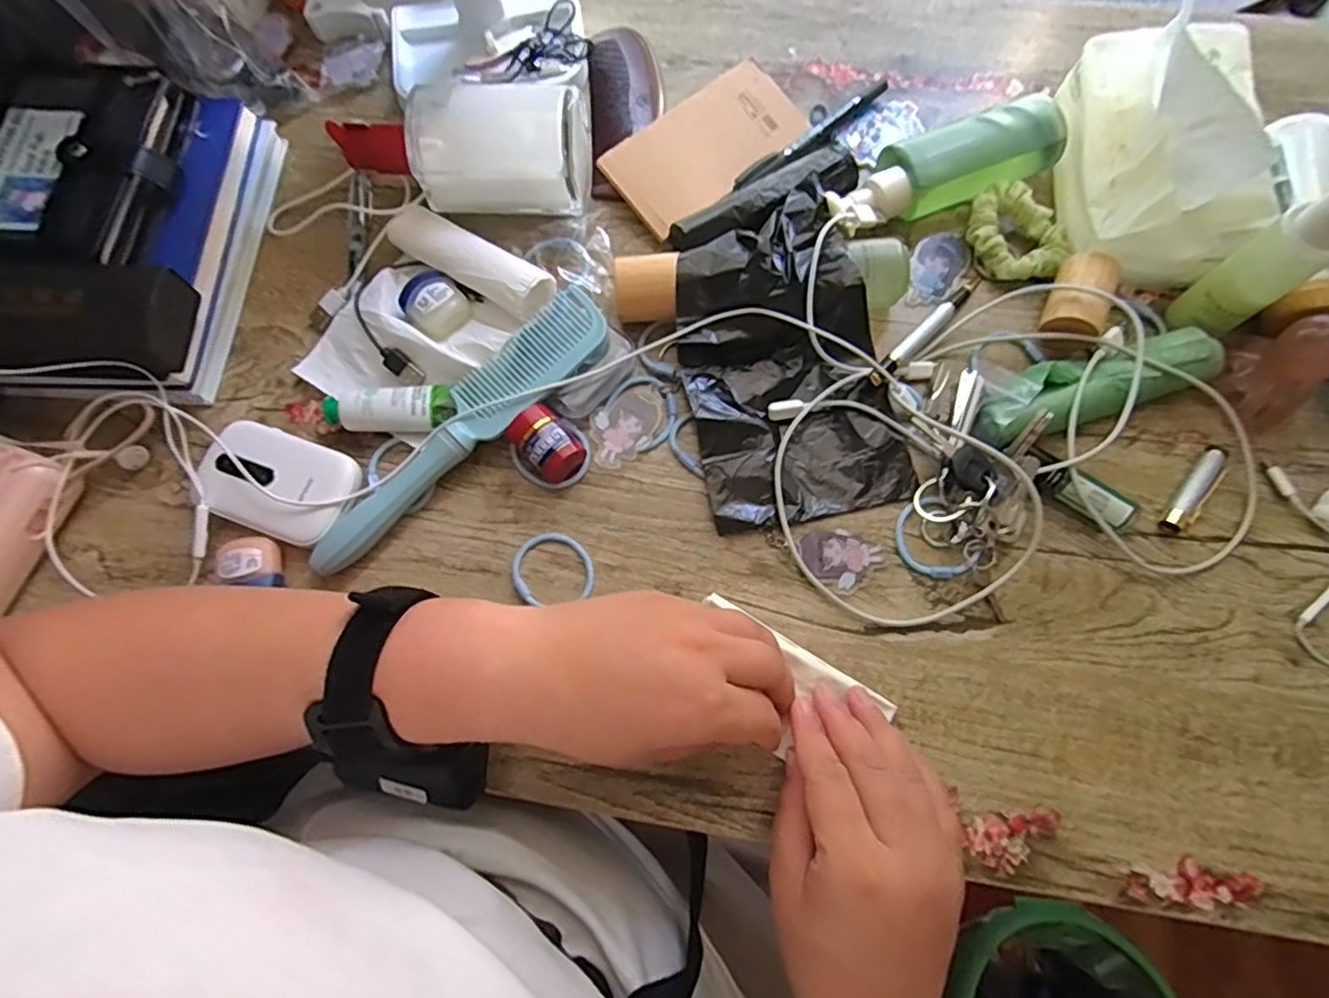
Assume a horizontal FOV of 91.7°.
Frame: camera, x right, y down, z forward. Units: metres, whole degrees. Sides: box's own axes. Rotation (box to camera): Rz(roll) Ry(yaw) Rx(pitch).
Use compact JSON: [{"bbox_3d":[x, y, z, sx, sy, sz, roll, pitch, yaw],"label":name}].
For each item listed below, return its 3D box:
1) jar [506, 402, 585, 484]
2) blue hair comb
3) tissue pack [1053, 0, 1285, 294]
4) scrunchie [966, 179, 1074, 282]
[{"bbox_3d":[-0.070,-0.033,0.383,0.030,0.030,0.042,-38,75,-8],"label":"jar"},{"bbox_3d":[-0.121,-0.043,0.380,0.216,0.024,0.044,-43,76,-12],"label":"blue hair comb"},{"bbox_3d":[0.305,-0.218,0.387,0.101,0.081,0.154,4,73,5],"label":"tissue pack"},{"bbox_3d":[0.226,-0.169,0.415,0.064,0.028,0.053,29,77,11],"label":"scrunchie"}]

